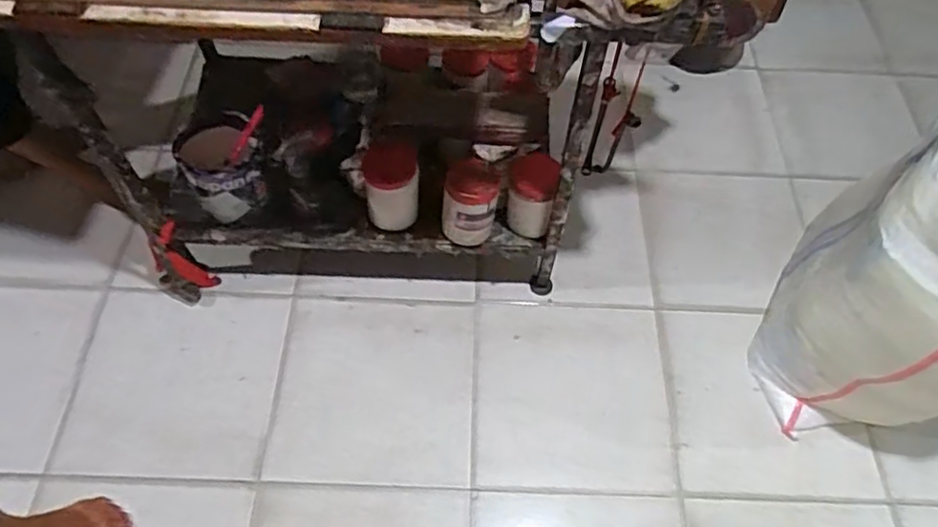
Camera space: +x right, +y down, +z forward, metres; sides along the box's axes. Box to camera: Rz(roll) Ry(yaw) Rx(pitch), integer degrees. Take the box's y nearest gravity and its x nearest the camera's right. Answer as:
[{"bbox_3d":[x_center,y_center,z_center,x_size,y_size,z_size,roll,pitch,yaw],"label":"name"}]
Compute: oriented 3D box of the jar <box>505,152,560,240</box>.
[{"bbox_3d":[0.123,-0.132,1.273,0.088,0.147,0.095,1,61,-1],"label":"jar"}]

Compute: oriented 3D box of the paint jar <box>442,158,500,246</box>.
[{"bbox_3d":[0.003,-0.121,1.259,0.102,0.153,0.112,1,61,-1],"label":"paint jar"}]

